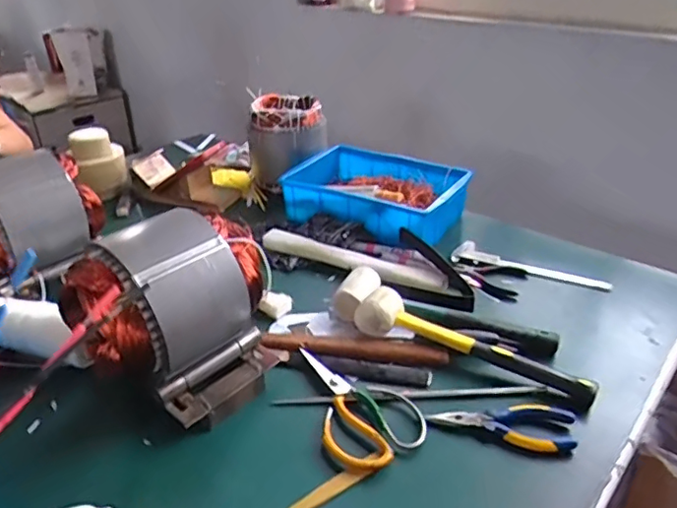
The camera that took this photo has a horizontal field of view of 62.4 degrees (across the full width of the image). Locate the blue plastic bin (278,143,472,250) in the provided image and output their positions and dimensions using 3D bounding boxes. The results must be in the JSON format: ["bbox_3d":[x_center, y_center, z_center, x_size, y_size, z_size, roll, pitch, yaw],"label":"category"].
[{"bbox_3d":[0.066,-0.108,1.029,0.307,0.098,0.224,16,34,26],"label":"blue plastic bin"}]

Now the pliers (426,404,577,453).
[{"bbox_3d":[0.175,0.180,0.586,0.150,0.009,0.056,1,30,4],"label":"pliers"}]

